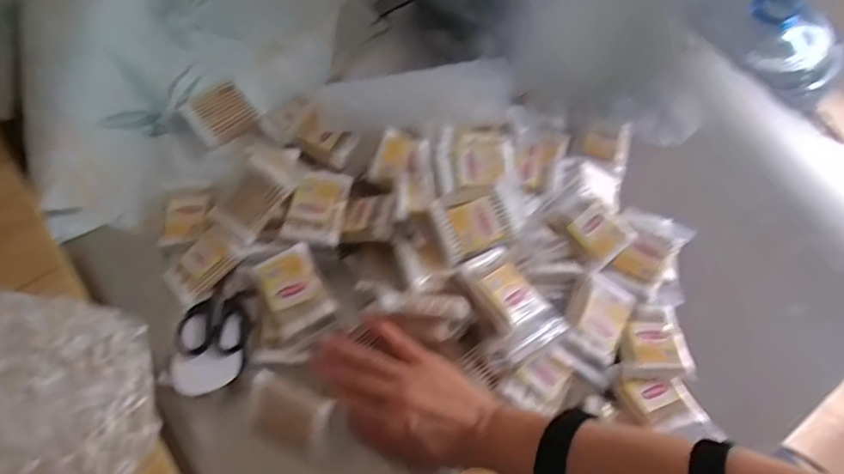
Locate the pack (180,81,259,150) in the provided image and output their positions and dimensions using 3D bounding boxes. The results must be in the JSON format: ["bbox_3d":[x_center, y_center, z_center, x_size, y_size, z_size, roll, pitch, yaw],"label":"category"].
[{"bbox_3d":[-0.215,-0.133,0.607,0.064,0.012,0.057,-37,93,-14],"label":"pack"}]

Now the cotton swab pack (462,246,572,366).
[{"bbox_3d":[0.077,0.054,0.491,0.062,0.017,0.092,-24,75,-34],"label":"cotton swab pack"}]

